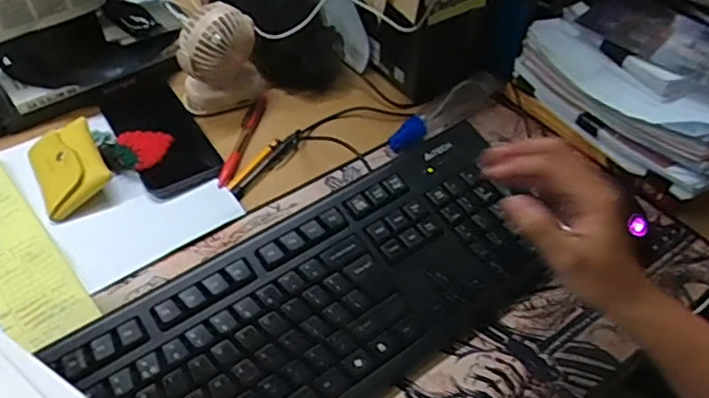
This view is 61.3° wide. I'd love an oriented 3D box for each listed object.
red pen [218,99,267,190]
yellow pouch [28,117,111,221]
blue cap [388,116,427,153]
[{"bbox_3d":[-0.114,-0.062,0.603,0.014,0.010,0.133,10,50,8],"label":"red pen"},{"bbox_3d":[-0.266,-0.031,0.554,0.063,0.018,0.091,-37,62,-4],"label":"yellow pouch"},{"bbox_3d":[0.055,-0.065,0.603,0.019,0.017,0.047,36,58,27],"label":"blue cap"}]

